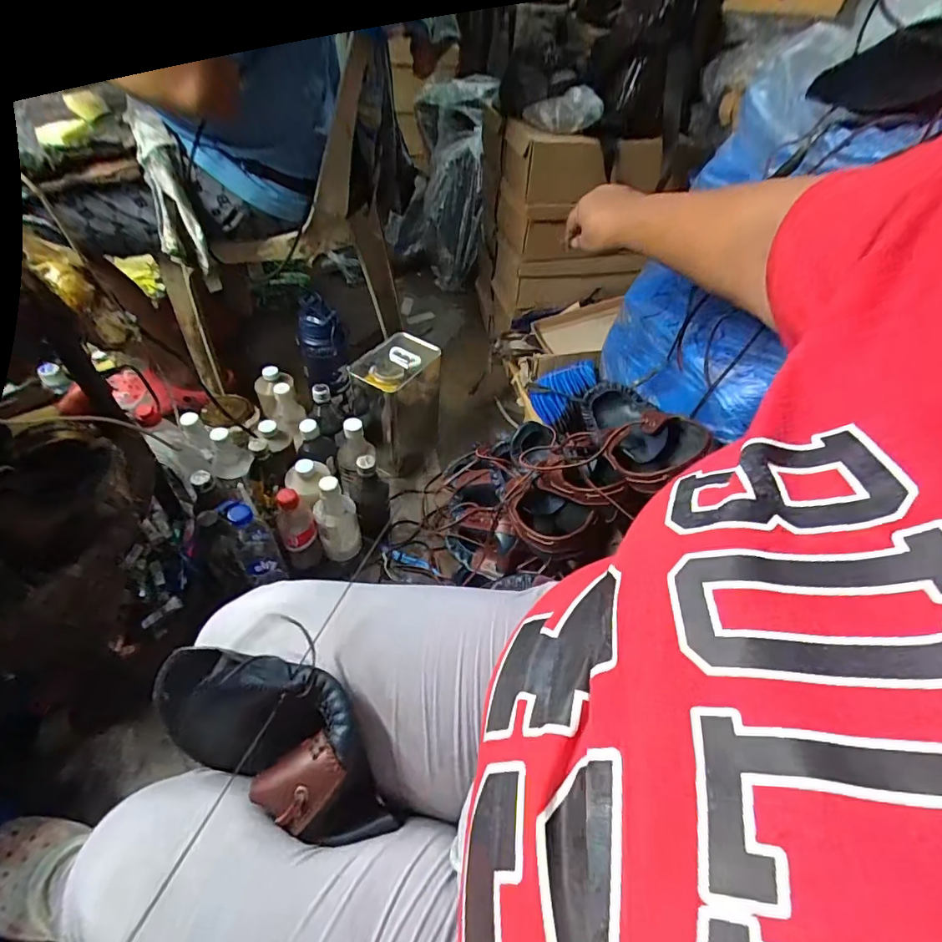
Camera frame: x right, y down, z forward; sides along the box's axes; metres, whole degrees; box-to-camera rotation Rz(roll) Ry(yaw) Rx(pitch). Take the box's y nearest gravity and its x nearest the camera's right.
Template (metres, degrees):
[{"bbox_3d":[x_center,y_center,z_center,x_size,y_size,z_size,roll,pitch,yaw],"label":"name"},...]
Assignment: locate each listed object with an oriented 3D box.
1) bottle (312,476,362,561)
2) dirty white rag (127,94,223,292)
[{"bbox_3d":[-0.224,0.078,0.826,0.066,0.171,0.057,-13,50,-16],"label":"bottle"},{"bbox_3d":[-0.439,-0.392,0.734,0.063,0.240,0.039,-23,30,-23],"label":"dirty white rag"}]

